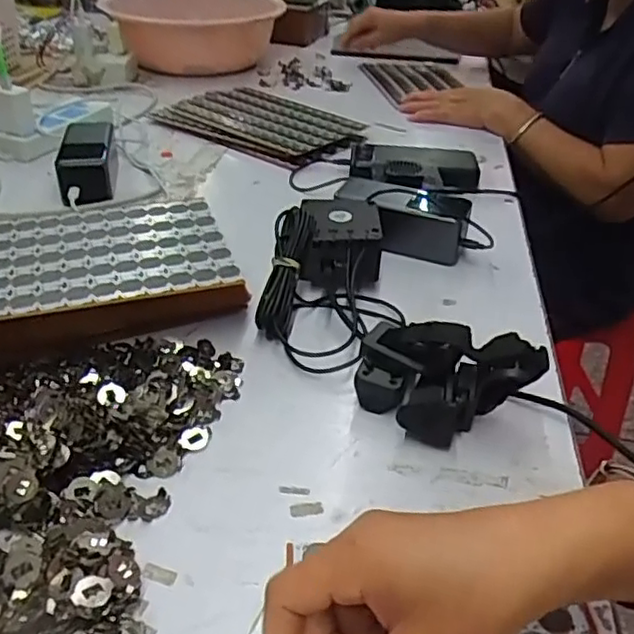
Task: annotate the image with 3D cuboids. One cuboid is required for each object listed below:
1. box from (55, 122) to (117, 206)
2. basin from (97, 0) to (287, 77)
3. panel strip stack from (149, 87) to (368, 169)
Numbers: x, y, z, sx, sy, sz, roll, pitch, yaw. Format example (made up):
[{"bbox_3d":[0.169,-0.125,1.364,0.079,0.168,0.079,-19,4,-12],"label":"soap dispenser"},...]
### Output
[{"bbox_3d":[-0.266,-0.182,0.740,0.055,0.051,0.157,-5,37,-11],"label":"box"},{"bbox_3d":[-0.236,-0.557,1.225,0.301,0.095,0.294,-14,39,-22],"label":"basin"},{"bbox_3d":[-0.083,-0.287,0.929,0.301,0.021,0.181,26,42,29],"label":"panel strip stack"}]

